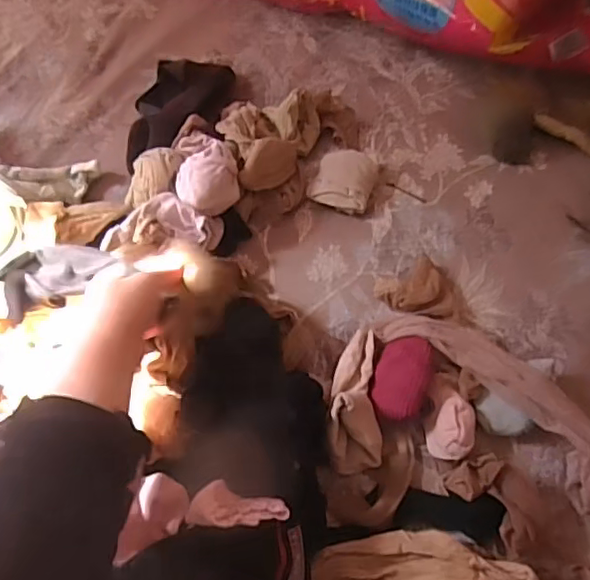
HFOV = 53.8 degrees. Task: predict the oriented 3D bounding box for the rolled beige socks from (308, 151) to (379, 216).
[{"bbox_3d":[0.057,-0.123,0.668,0.066,0.037,0.068,-1,63,2],"label":"rolled beige socks"}]

